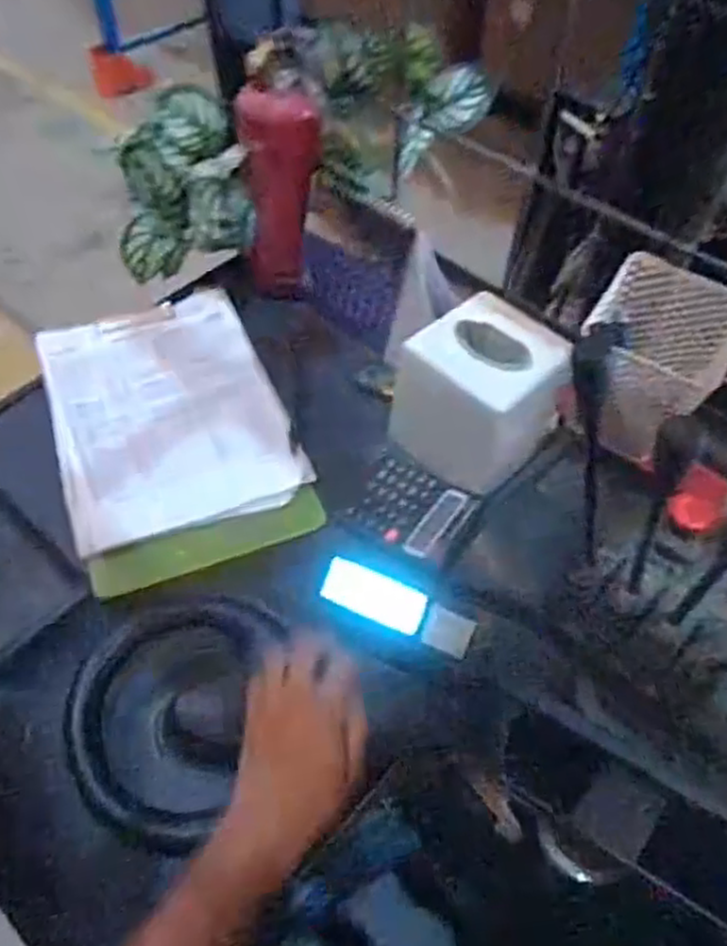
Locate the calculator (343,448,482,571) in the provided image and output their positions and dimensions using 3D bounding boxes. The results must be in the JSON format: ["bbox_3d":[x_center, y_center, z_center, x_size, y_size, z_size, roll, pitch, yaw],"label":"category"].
[{"bbox_3d":[0.050,0.032,0.714,0.113,0.010,0.093,27,59,17],"label":"calculator"}]

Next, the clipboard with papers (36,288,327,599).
[{"bbox_3d":[-0.203,-0.059,0.764,0.227,0.025,0.343,-19,57,-14],"label":"clipboard with papers"}]

